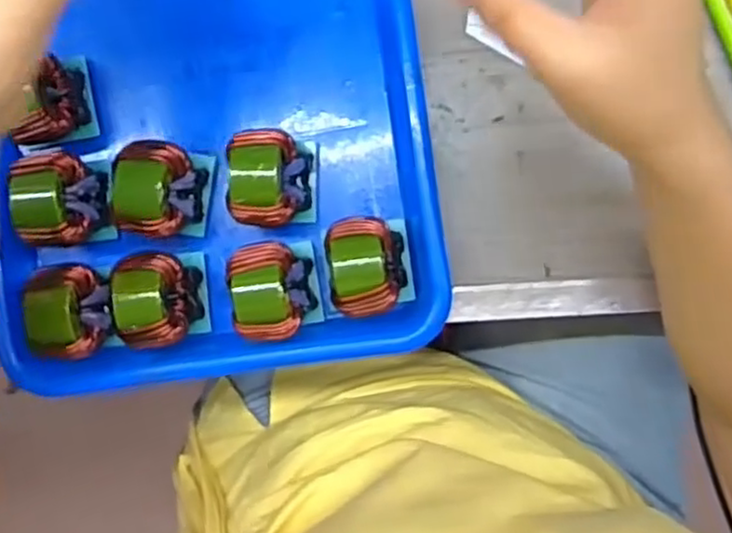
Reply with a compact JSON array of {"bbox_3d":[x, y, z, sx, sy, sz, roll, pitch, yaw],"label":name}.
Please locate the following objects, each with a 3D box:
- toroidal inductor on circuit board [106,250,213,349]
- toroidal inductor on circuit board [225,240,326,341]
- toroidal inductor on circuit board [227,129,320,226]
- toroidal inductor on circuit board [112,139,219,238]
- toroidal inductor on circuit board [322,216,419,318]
[{"bbox_3d":[-0.110,0.017,0.375,0.040,0.043,0.049,-6,92,6],"label":"toroidal inductor on circuit board"},{"bbox_3d":[-0.048,0.012,0.370,0.040,0.045,0.050,-8,92,6],"label":"toroidal inductor on circuit board"},{"bbox_3d":[-0.050,-0.045,0.368,0.040,0.047,0.048,1,93,5],"label":"toroidal inductor on circuit board"},{"bbox_3d":[-0.107,-0.040,0.373,0.037,0.041,0.049,9,94,5],"label":"toroidal inductor on circuit board"},{"bbox_3d":[0.002,-0.001,0.364,0.042,0.048,0.049,-6,92,6],"label":"toroidal inductor on circuit board"}]

